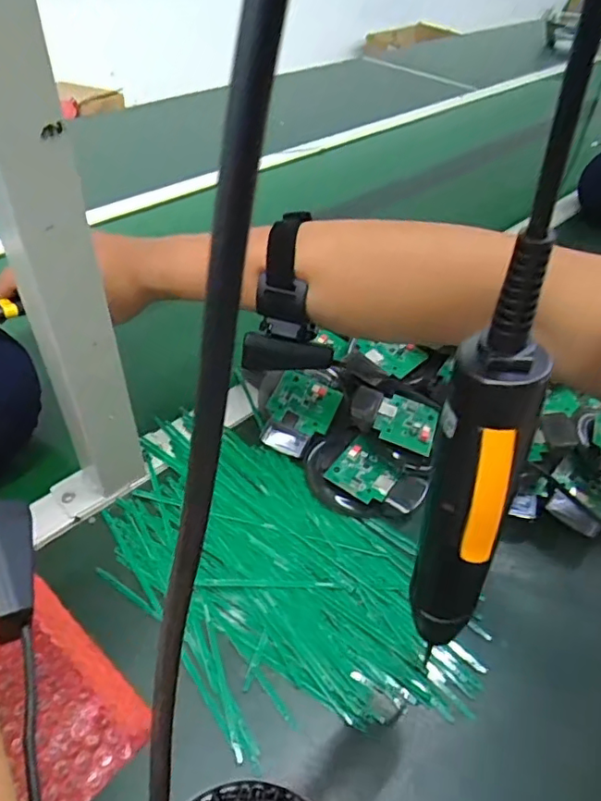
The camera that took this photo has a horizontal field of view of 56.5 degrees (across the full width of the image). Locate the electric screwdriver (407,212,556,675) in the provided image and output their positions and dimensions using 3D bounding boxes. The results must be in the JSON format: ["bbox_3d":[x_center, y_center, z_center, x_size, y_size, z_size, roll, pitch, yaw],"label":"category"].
[{"bbox_3d":[0.065,0.037,0.219,0.028,0.204,0.034,18,45,15],"label":"electric screwdriver"}]

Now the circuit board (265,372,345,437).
[{"bbox_3d":[0.003,0.004,0.530,0.061,0.009,0.051,22,74,6],"label":"circuit board"}]

